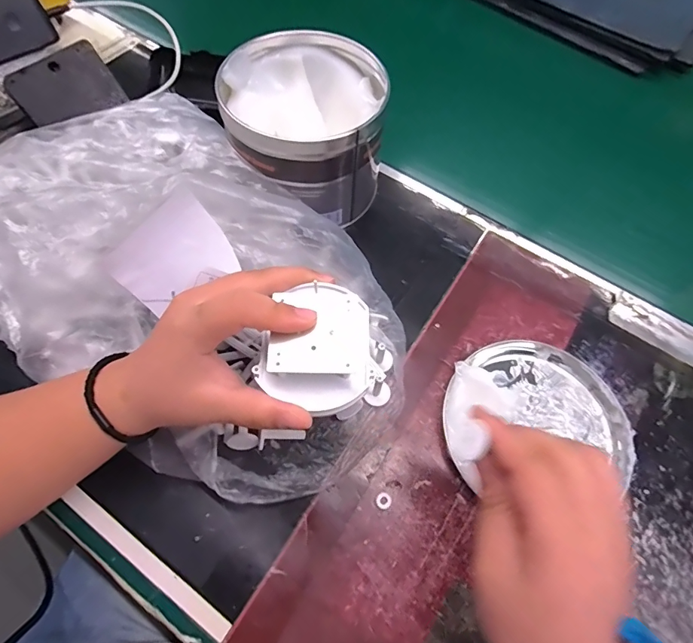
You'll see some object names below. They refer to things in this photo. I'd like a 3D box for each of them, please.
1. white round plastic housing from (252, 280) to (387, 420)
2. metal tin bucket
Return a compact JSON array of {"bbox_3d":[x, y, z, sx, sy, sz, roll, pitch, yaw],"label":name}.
[{"bbox_3d":[-0.011,0.014,0.218,0.058,0.026,0.059,1,63,-2],"label":"white round plastic housing"},{"bbox_3d":[-0.034,-0.154,0.359,0.120,0.104,0.121,1,63,-2],"label":"metal tin bucket"}]

